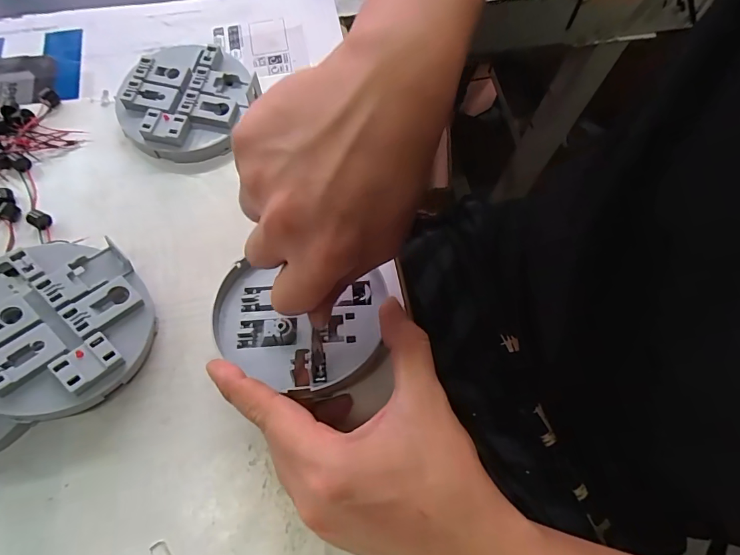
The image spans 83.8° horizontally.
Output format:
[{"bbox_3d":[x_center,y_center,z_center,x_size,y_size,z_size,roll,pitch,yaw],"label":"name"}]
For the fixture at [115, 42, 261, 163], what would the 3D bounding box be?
[{"bbox_3d":[-0.147,-0.147,0.324,0.101,0.023,0.118,-30,72,-12],"label":"fixture"}]

